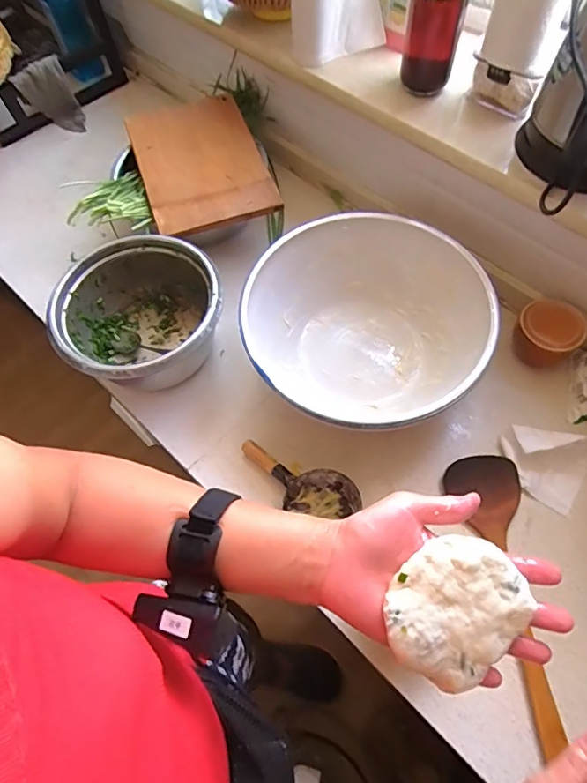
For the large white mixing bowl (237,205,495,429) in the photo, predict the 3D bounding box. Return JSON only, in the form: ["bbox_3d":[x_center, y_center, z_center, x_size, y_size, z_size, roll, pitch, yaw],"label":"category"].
[{"bbox_3d":[0.100,-0.085,0.696,0.315,0.119,0.327,-1,63,3],"label":"large white mixing bowl"}]

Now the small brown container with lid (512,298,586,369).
[{"bbox_3d":[0.357,-0.079,0.694,0.086,0.069,0.070,37,71,19],"label":"small brown container with lid"}]

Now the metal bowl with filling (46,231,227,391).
[{"bbox_3d":[-0.217,-0.101,0.727,0.226,0.124,0.228,-1,63,3],"label":"metal bowl with filling"}]

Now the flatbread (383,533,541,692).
[{"bbox_3d":[0.112,0.150,0.334,0.095,0.010,0.087,0,87,-7],"label":"flatbread"}]

